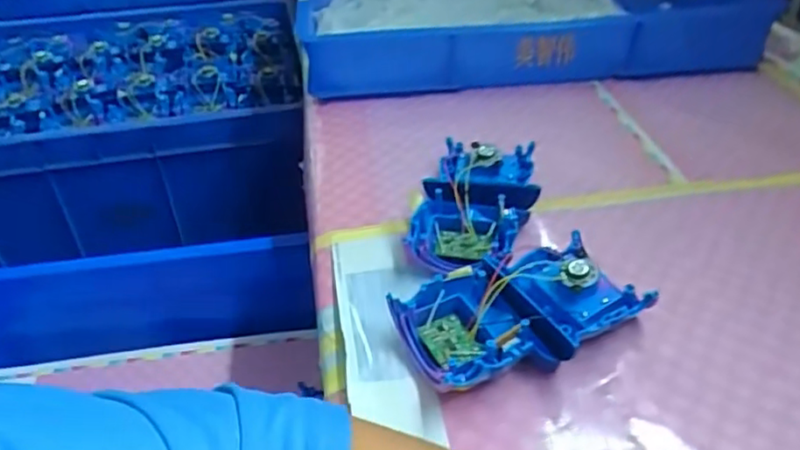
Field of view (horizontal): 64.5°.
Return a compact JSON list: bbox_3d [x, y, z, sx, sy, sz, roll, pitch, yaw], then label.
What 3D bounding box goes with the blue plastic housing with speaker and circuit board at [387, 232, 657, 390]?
[{"bbox_3d":[0.081,0.060,0.430,0.156,0.041,0.091,-18,41,-16],"label":"blue plastic housing with speaker and circuit board"}]

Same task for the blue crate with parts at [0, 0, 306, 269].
[{"bbox_3d":[-0.435,-0.178,1.020,0.579,0.180,0.474,-5,37,-3],"label":"blue crate with parts"}]

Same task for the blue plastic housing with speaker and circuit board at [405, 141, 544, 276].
[{"bbox_3d":[0.064,-0.023,0.525,0.087,0.032,0.149,7,41,13],"label":"blue plastic housing with speaker and circuit board"}]

